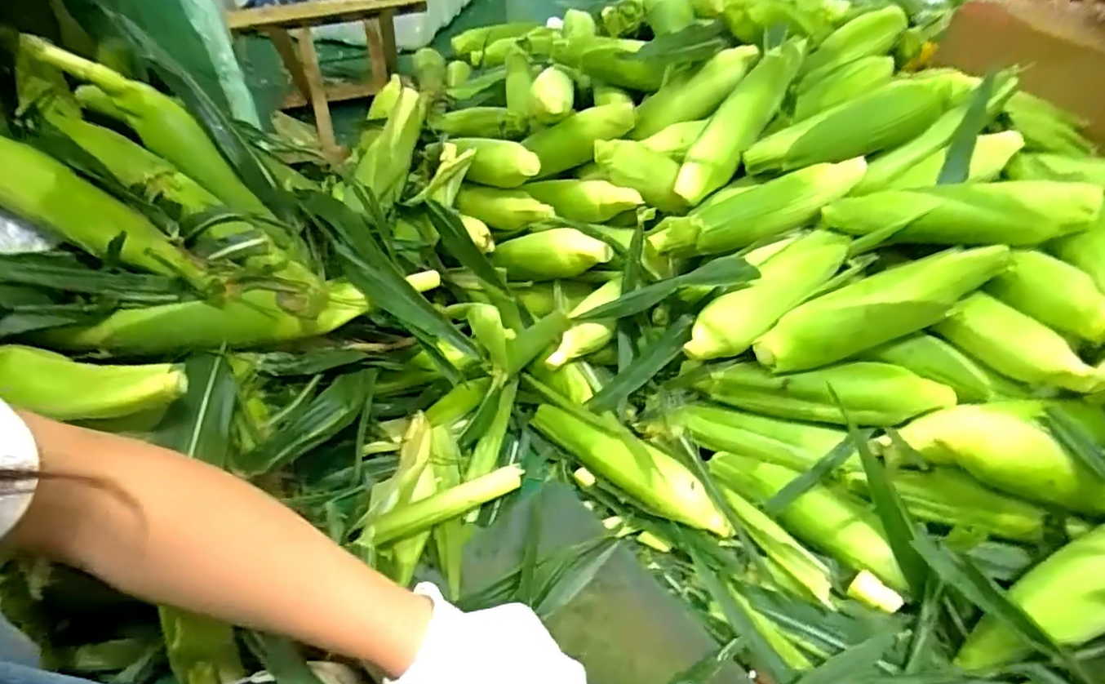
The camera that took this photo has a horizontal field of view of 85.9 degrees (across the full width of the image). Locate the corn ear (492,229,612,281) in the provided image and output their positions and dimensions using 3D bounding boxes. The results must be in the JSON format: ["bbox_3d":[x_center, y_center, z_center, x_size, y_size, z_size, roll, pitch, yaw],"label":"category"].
[{"bbox_3d":[-0.002,-0.103,0.703,0.157,0.047,0.048,3,45,35],"label":"corn ear"}]

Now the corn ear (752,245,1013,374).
[{"bbox_3d":[0.305,-0.029,0.558,0.235,0.051,0.057,-23,51,2],"label":"corn ear"}]

